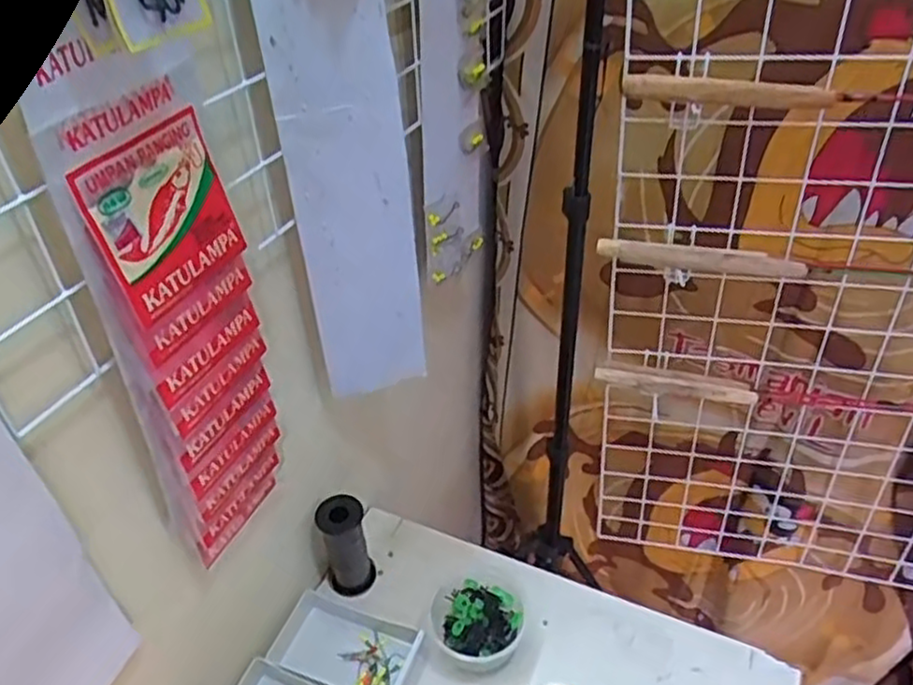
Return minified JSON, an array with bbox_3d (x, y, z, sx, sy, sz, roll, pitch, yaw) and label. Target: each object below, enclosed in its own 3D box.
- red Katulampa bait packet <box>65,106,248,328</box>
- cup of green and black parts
[{"bbox_3d":[-0.173,-0.078,0.433,0.005,0.096,0.099,5,39,28],"label":"red Katulampa bait packet"},{"bbox_3d":[0.022,0.289,0.730,0.089,0.051,0.089,-2,40,1],"label":"cup of green and black parts"}]

